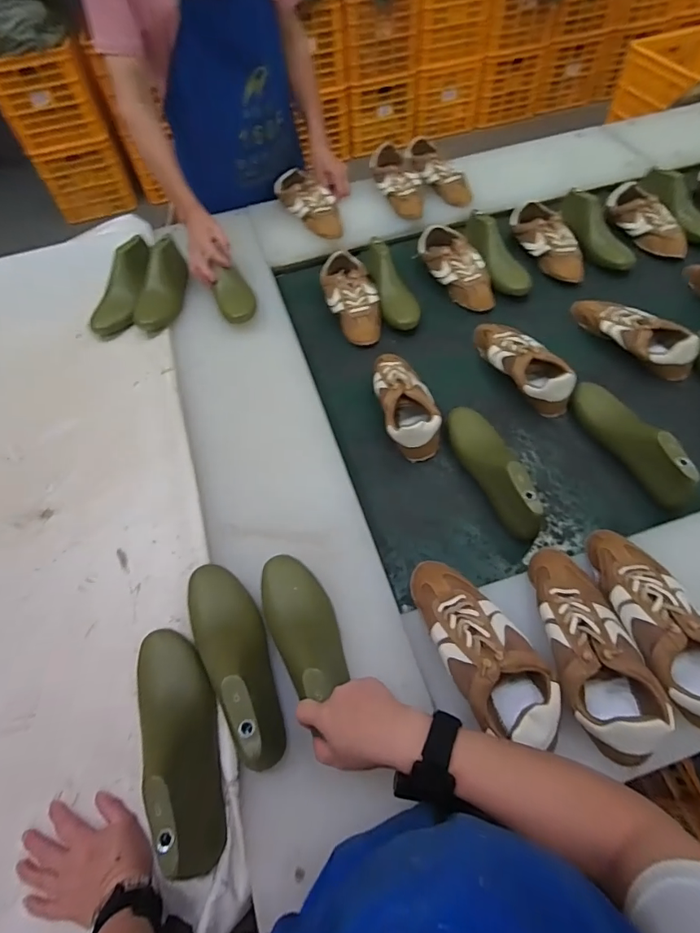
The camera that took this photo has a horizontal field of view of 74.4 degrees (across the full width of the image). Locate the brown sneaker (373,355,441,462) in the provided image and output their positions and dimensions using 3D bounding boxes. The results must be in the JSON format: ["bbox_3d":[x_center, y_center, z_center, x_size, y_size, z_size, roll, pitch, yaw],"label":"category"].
[{"bbox_3d":[0.097,-0.119,0.814,0.095,0.068,0.217,-11,59,-2],"label":"brown sneaker"}]

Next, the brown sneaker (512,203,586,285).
[{"bbox_3d":[0.440,-0.502,1.036,0.087,0.068,0.211,-14,59,-4],"label":"brown sneaker"}]

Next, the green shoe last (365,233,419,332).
[{"bbox_3d":[0.086,-0.394,0.976,0.070,0.089,0.235,-14,59,-4],"label":"green shoe last"}]

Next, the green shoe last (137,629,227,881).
[{"bbox_3d":[-0.193,0.299,0.517,0.074,0.097,0.252,-22,61,-10],"label":"green shoe last"}]

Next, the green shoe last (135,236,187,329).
[{"bbox_3d":[-0.388,-0.380,0.964,0.071,0.071,0.220,6,73,6],"label":"green shoe last"}]

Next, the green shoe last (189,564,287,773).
[{"bbox_3d":[-0.140,0.223,0.554,0.077,0.082,0.256,-24,48,-12],"label":"green shoe last"}]

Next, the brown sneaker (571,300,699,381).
[{"bbox_3d":[0.529,-0.256,0.870,0.087,0.072,0.247,-33,62,-14],"label":"brown sneaker"}]

